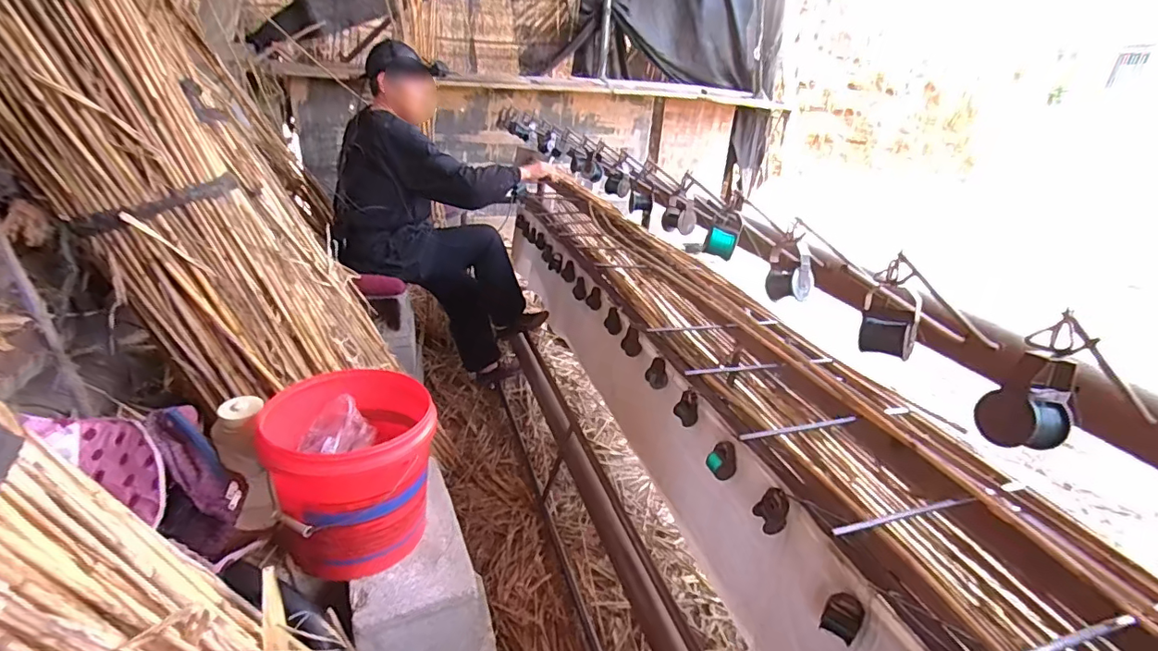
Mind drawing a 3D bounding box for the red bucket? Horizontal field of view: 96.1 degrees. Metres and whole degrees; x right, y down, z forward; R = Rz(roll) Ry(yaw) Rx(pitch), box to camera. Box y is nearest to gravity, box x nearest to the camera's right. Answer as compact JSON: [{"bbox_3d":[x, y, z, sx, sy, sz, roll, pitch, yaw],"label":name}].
[{"bbox_3d":[-0.378,0.239,0.897,0.246,0.236,0.259,3,25,-1],"label":"red bucket"}]

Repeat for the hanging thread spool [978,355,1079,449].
[{"bbox_3d":[0.362,0.060,0.415,0.044,0.068,0.045,3,25,-1],"label":"hanging thread spool"}]

